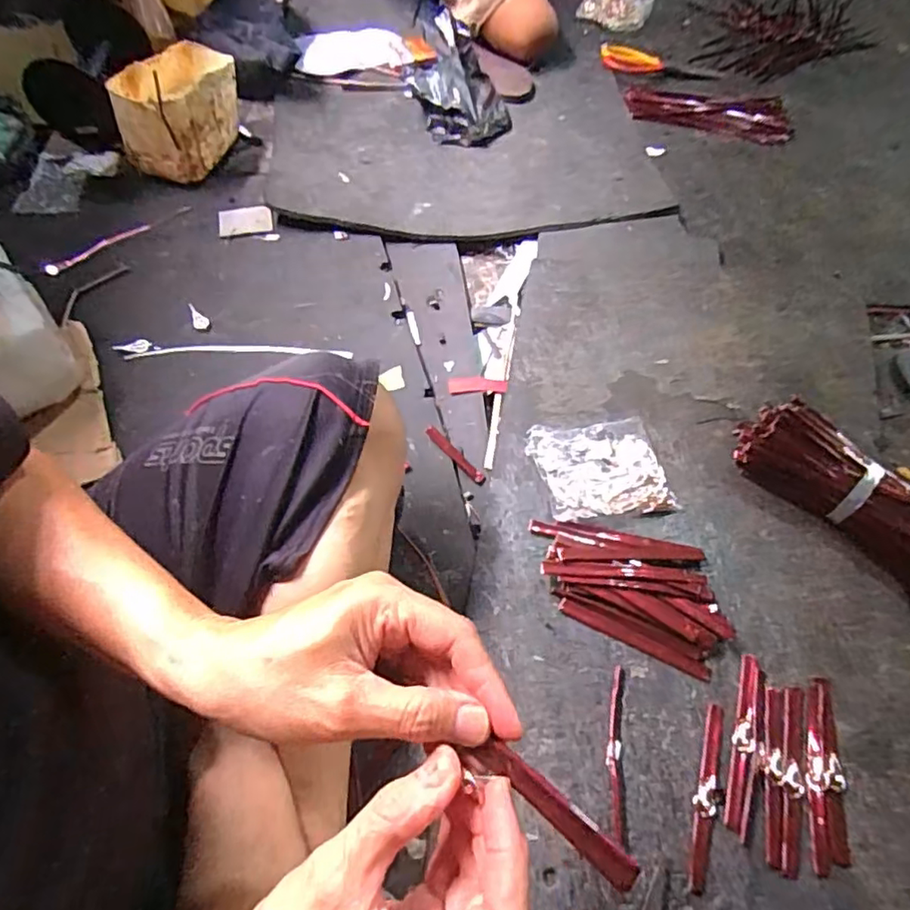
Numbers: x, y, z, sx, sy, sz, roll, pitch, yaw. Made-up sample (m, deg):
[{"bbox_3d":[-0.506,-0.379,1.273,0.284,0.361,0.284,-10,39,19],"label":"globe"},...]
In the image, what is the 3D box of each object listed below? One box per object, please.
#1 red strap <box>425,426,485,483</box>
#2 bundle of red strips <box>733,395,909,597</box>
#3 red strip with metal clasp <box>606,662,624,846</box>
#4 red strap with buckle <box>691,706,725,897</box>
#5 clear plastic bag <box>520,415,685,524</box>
[{"bbox_3d":[0.000,0.000,0.660,0.083,0.005,0.013,44,71,4],"label":"red strap"},{"bbox_3d":[0.414,0.040,0.606,0.087,0.058,0.258,-35,67,-22],"label":"bundle of red strips"},{"bbox_3d":[0.139,0.258,0.517,0.015,0.005,0.138,7,65,2],"label":"red strip with metal clasp"},{"bbox_3d":[0.215,0.286,0.501,0.020,0.004,0.143,17,65,7],"label":"red strap with buckle"},{"bbox_3d":[0.158,0.016,0.650,0.142,0.022,0.109,-6,65,-4],"label":"clear plastic bag"}]

